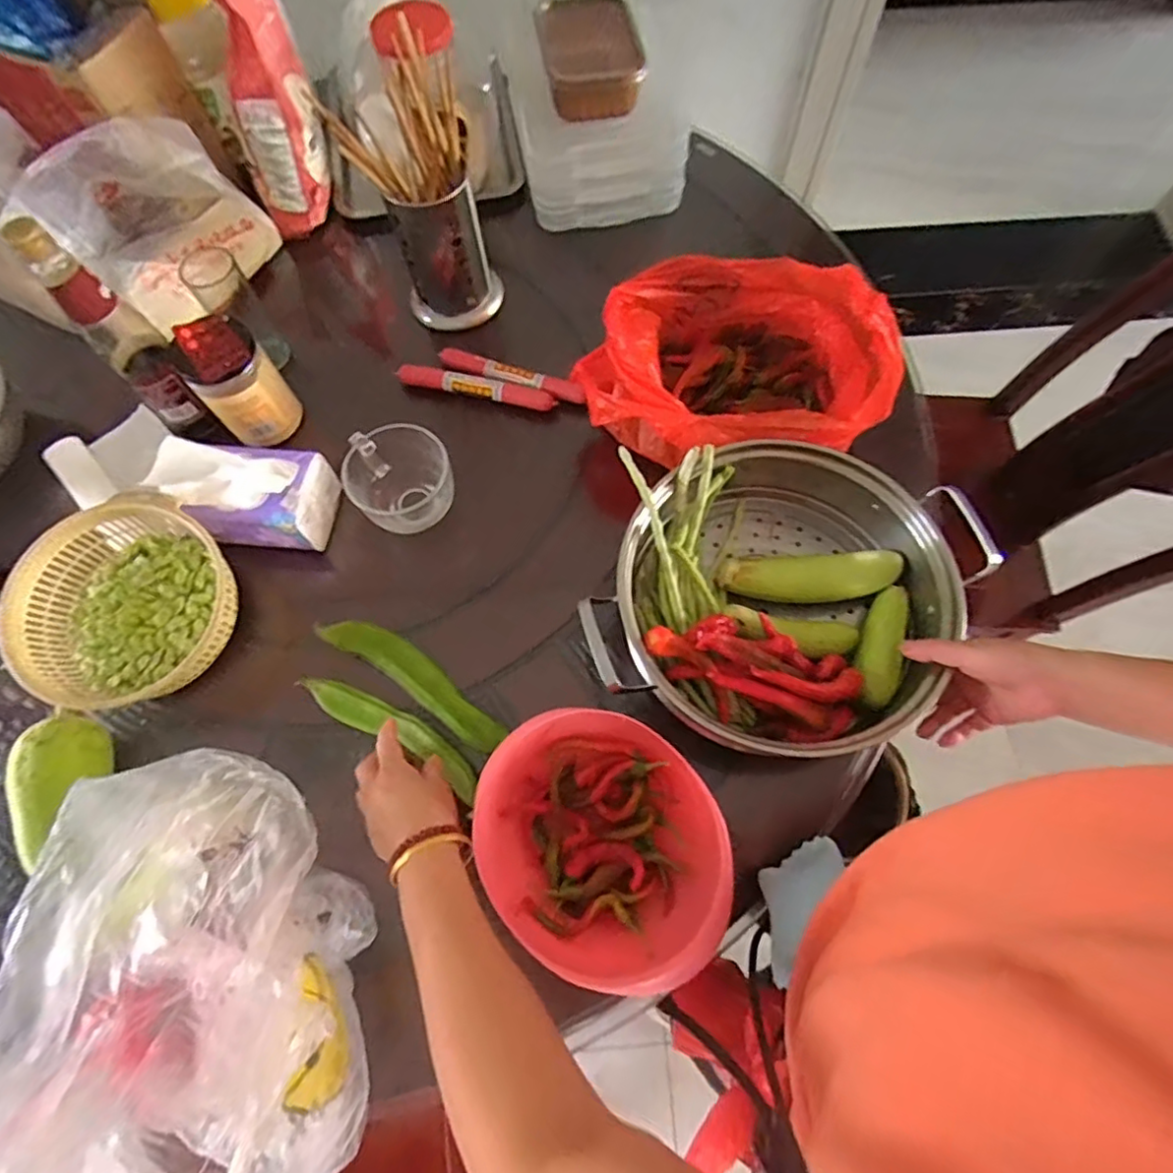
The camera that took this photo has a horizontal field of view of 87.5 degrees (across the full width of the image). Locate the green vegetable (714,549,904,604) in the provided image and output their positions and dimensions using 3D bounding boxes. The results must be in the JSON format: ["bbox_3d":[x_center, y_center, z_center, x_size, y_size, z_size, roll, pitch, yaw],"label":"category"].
[{"bbox_3d":[0.223,-0.011,0.616,0.176,0.040,0.053,2,69,3],"label":"green vegetable"}]

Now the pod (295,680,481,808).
[{"bbox_3d":[-0.184,0.135,0.580,0.199,0.017,0.038,27,72,11],"label":"pod"}]

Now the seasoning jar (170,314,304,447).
[{"bbox_3d":[-0.374,-0.220,0.662,0.079,0.120,0.075,-1,69,2],"label":"seasoning jar"}]

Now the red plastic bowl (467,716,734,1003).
[{"bbox_3d":[0.012,0.202,0.491,0.214,0.075,0.176,26,72,12],"label":"red plastic bowl"}]

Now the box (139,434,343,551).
[{"bbox_3d":[-0.337,-0.102,0.623,0.142,0.101,0.092,4,69,4],"label":"box"}]

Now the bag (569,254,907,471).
[{"bbox_3d":[0.152,-0.231,0.624,0.307,0.152,0.198,6,69,5],"label":"bag"}]

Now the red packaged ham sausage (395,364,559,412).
[{"bbox_3d":[-0.132,-0.236,0.722,0.195,0.020,0.025,15,70,8],"label":"red packaged ham sausage"}]

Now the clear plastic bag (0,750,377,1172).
[{"bbox_3d":[-0.244,0.266,0.415,0.147,0.197,0.272,-1,69,2],"label":"clear plastic bag"}]

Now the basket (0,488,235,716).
[{"bbox_3d":[-0.448,0.015,0.602,0.187,0.091,0.195,-1,69,2],"label":"basket"}]

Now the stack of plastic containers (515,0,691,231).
[{"bbox_3d":[0.016,-0.612,0.794,0.197,0.131,0.255,-5,68,0],"label":"stack of plastic containers"}]

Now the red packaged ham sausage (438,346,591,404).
[{"bbox_3d":[-0.087,-0.250,0.723,0.183,0.022,0.023,19,71,9],"label":"red packaged ham sausage"}]

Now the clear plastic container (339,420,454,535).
[{"bbox_3d":[-0.195,-0.116,0.642,0.101,0.068,0.103,-1,69,2],"label":"clear plastic container"}]

